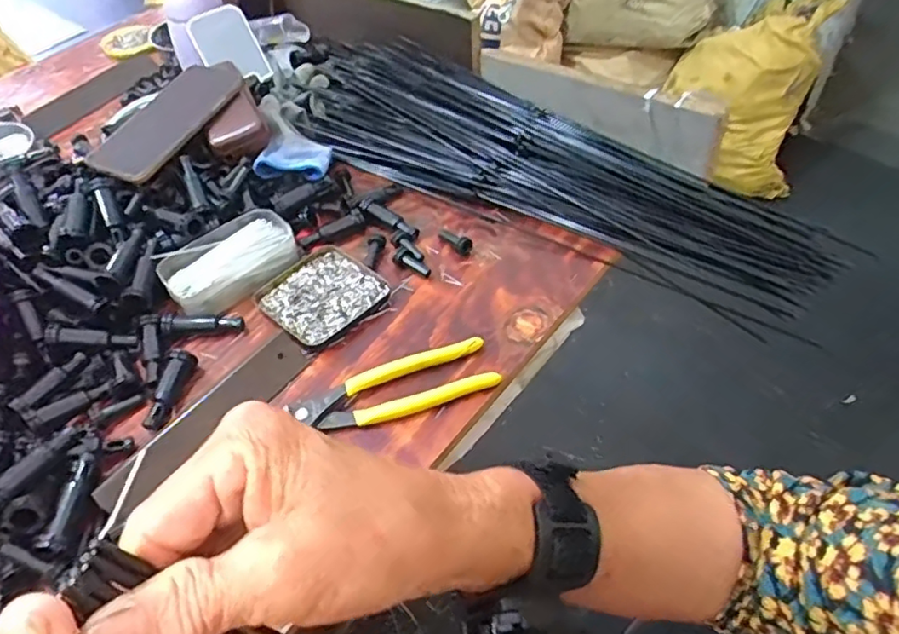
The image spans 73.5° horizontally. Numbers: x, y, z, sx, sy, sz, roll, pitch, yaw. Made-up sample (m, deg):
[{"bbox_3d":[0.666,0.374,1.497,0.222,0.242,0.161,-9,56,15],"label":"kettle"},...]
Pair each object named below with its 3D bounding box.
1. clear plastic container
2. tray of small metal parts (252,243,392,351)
[{"bbox_3d":[-0.205,-0.052,0.562,0.073,0.032,0.119,33,58,28],"label":"clear plastic container"},{"bbox_3d":[-0.118,-0.021,0.551,0.097,0.011,0.095,34,59,28],"label":"tray of small metal parts"}]

